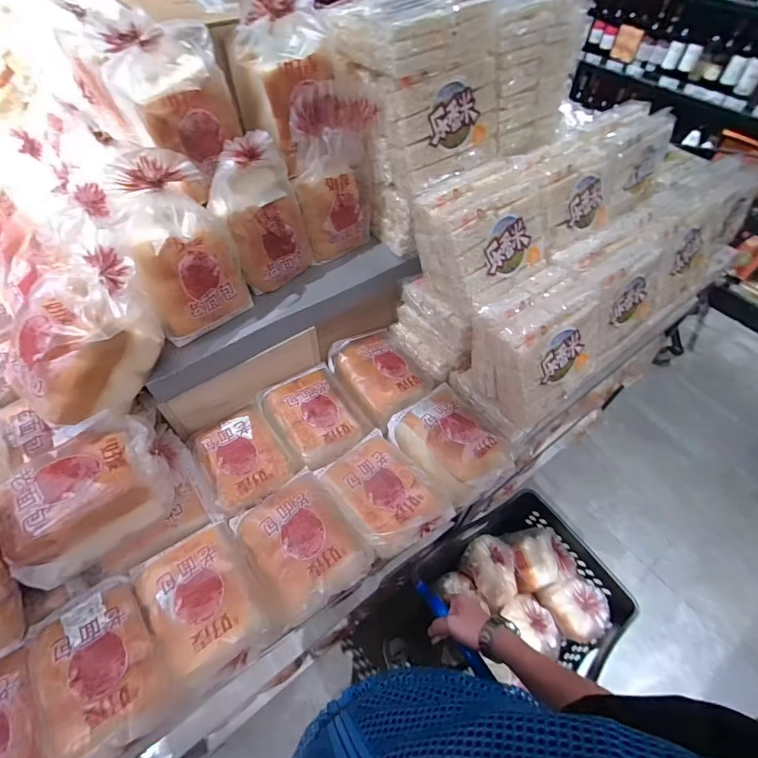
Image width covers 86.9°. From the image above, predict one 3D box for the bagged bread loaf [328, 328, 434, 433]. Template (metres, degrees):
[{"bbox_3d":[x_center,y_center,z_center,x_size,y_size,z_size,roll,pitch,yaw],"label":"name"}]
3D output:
[{"bbox_3d":[0.008,-0.015,0.815,0.158,0.054,0.190,-30,59,-21],"label":"bagged bread loaf"}]

